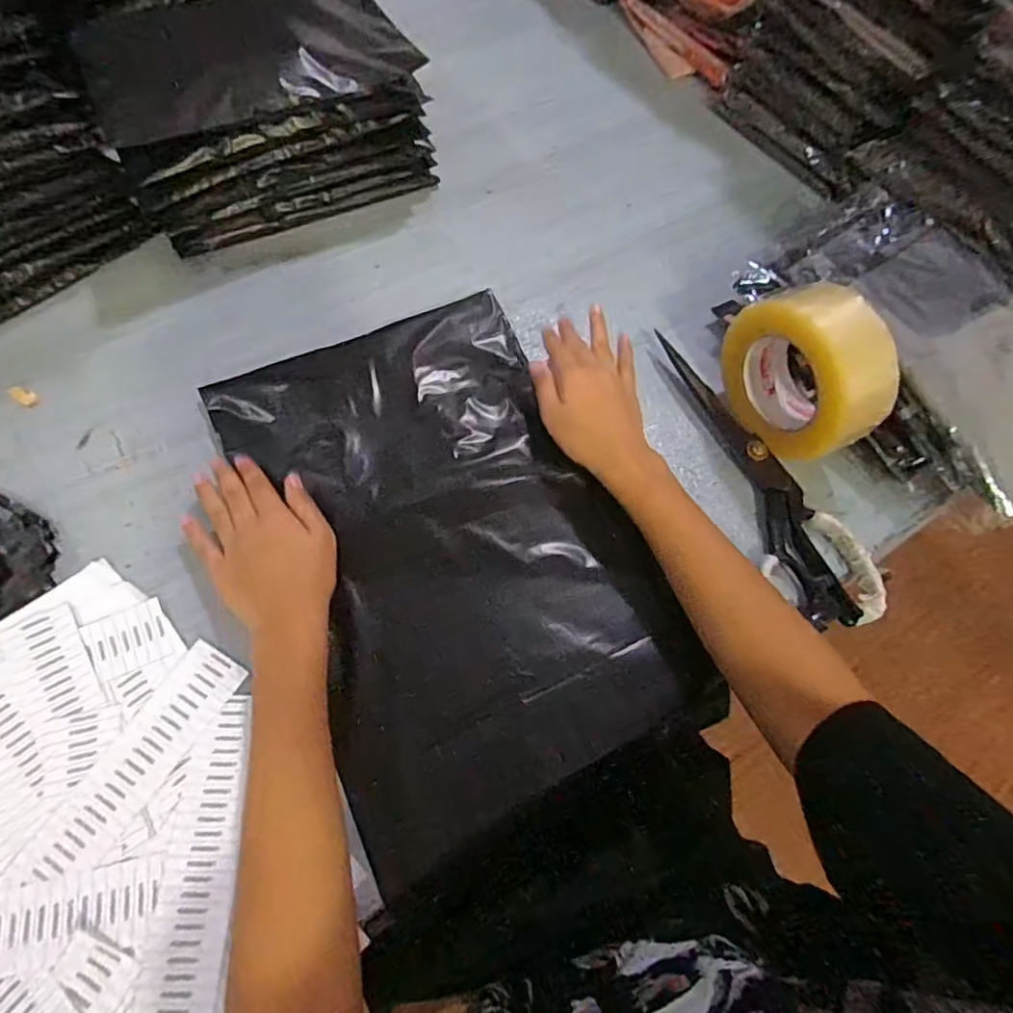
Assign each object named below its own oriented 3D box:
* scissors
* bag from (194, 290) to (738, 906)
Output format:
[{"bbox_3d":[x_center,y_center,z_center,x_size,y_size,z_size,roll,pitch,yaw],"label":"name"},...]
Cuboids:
[{"bbox_3d":[0.203,-0.027,0.491,0.069,0.017,0.279,-24,67,-14],"label":"scissors"},{"bbox_3d":[-0.043,0.021,0.460,0.259,0.025,0.402,-23,74,-12],"label":"bag"}]

